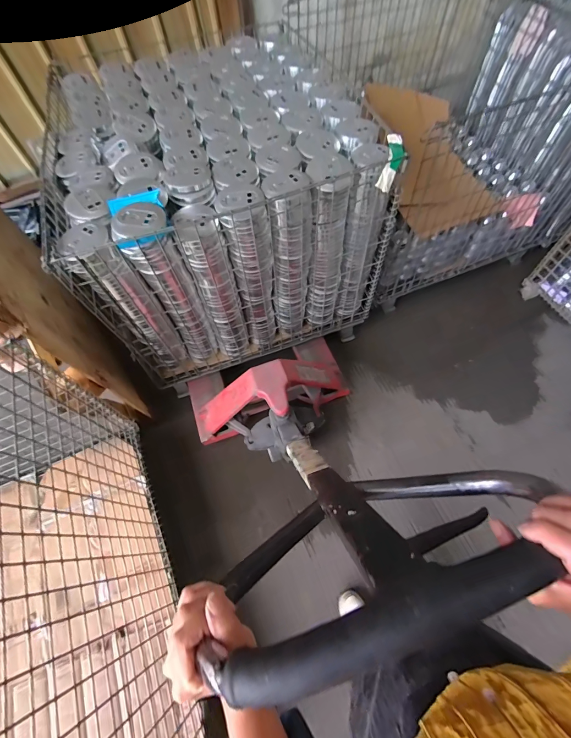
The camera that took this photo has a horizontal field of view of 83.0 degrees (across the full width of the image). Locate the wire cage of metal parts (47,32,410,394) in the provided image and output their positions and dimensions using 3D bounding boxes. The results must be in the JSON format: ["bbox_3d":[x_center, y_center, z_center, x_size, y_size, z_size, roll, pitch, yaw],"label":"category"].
[{"bbox_3d":[-0.272,-0.681,1.420,1.013,0.765,1.074,-19,62,-6],"label":"wire cage of metal parts"}]

